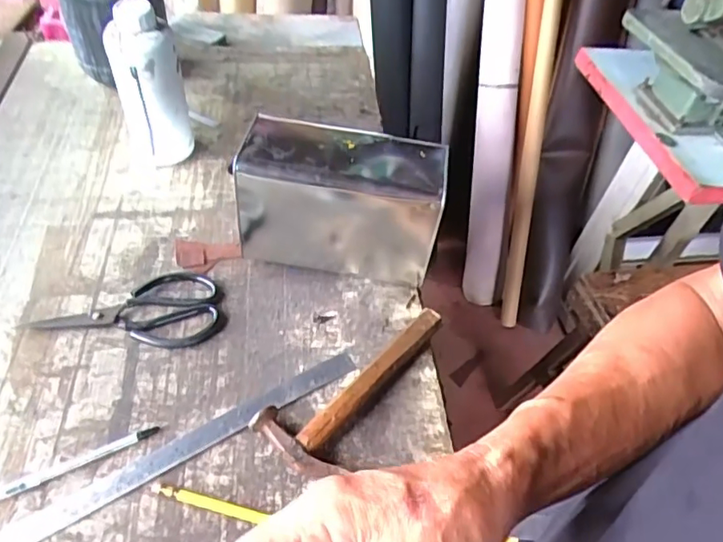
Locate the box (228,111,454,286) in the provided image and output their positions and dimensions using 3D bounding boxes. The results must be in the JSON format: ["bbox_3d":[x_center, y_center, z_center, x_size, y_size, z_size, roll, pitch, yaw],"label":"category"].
[{"bbox_3d":[-0.027,-0.084,0.683,0.232,0.166,0.100,9,49,4],"label":"box"}]

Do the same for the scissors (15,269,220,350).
[{"bbox_3d":[-0.264,0.044,0.643,0.202,0.013,0.102,-1,49,-5],"label":"scissors"}]

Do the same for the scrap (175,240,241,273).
[{"bbox_3d":[-0.198,-0.020,0.712,0.094,0.008,0.047,4,55,12],"label":"scrap"}]

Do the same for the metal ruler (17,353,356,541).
[{"bbox_3d":[-0.190,0.186,0.531,0.439,0.008,0.023,-28,56,-25],"label":"metal ruler"}]

